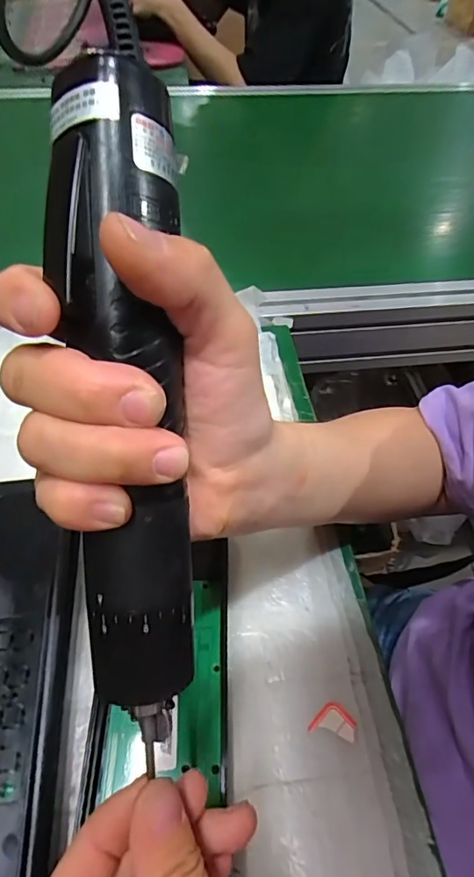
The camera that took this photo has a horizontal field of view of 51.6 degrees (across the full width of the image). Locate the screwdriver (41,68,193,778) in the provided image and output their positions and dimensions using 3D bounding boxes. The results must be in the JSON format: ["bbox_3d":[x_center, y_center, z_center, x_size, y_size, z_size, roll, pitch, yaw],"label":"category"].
[{"bbox_3d":[-0.034,-0.009,0.157,0.036,0.034,0.203,-3,91,-3],"label":"screwdriver"}]

